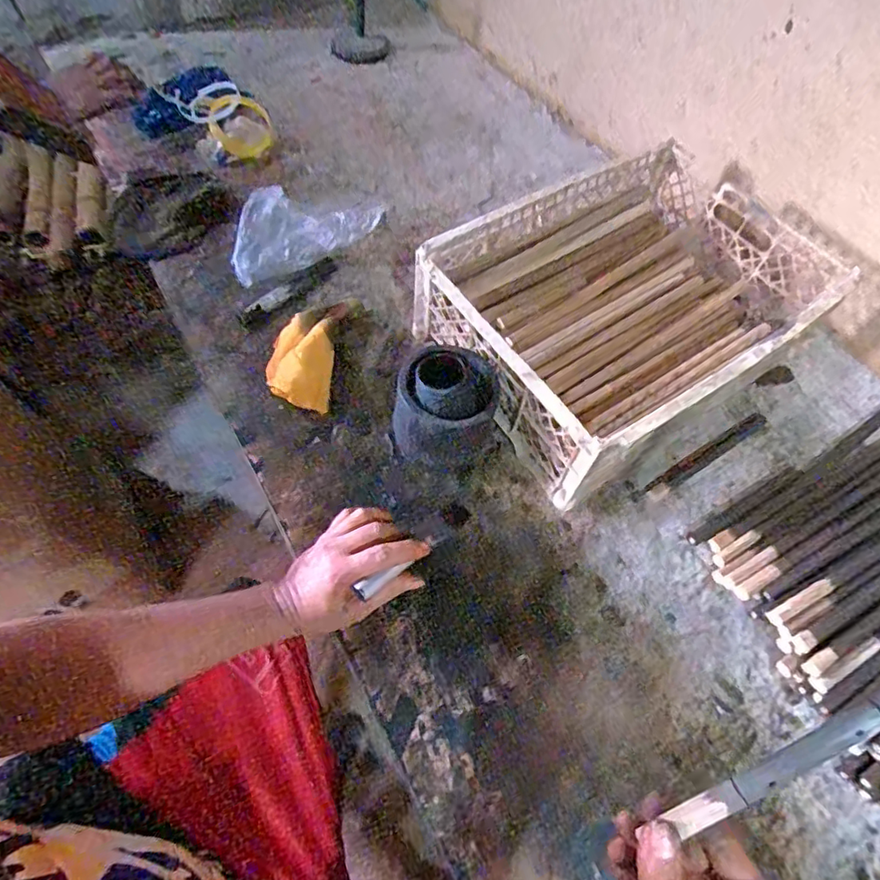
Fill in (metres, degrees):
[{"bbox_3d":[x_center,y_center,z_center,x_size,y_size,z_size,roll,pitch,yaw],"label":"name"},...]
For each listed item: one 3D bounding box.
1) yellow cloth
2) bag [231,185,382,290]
[{"bbox_3d":[-0.158,-0.115,0.677,0.088,0.033,0.171,13,58,3],"label":"yellow cloth"},{"bbox_3d":[-0.187,-0.292,0.768,0.211,0.067,0.095,-18,61,-16],"label":"bag"}]

